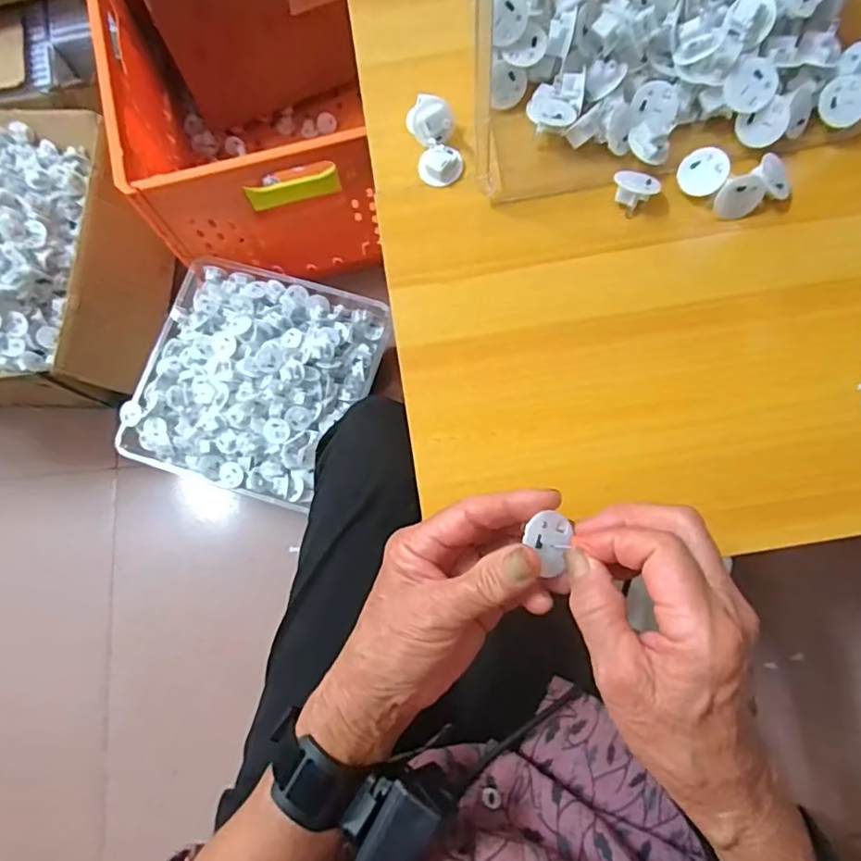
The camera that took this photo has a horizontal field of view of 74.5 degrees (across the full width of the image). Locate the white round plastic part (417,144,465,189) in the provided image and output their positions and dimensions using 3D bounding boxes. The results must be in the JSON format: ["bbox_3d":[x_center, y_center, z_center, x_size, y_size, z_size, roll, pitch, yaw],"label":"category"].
[{"bbox_3d":[0.008,-0.198,0.423,0.032,0.013,0.027,0,77,2],"label":"white round plastic part"}]

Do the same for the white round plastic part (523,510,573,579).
[{"bbox_3d":[0.059,0.057,0.285,0.025,0.004,0.031,15,75,-24],"label":"white round plastic part"}]

